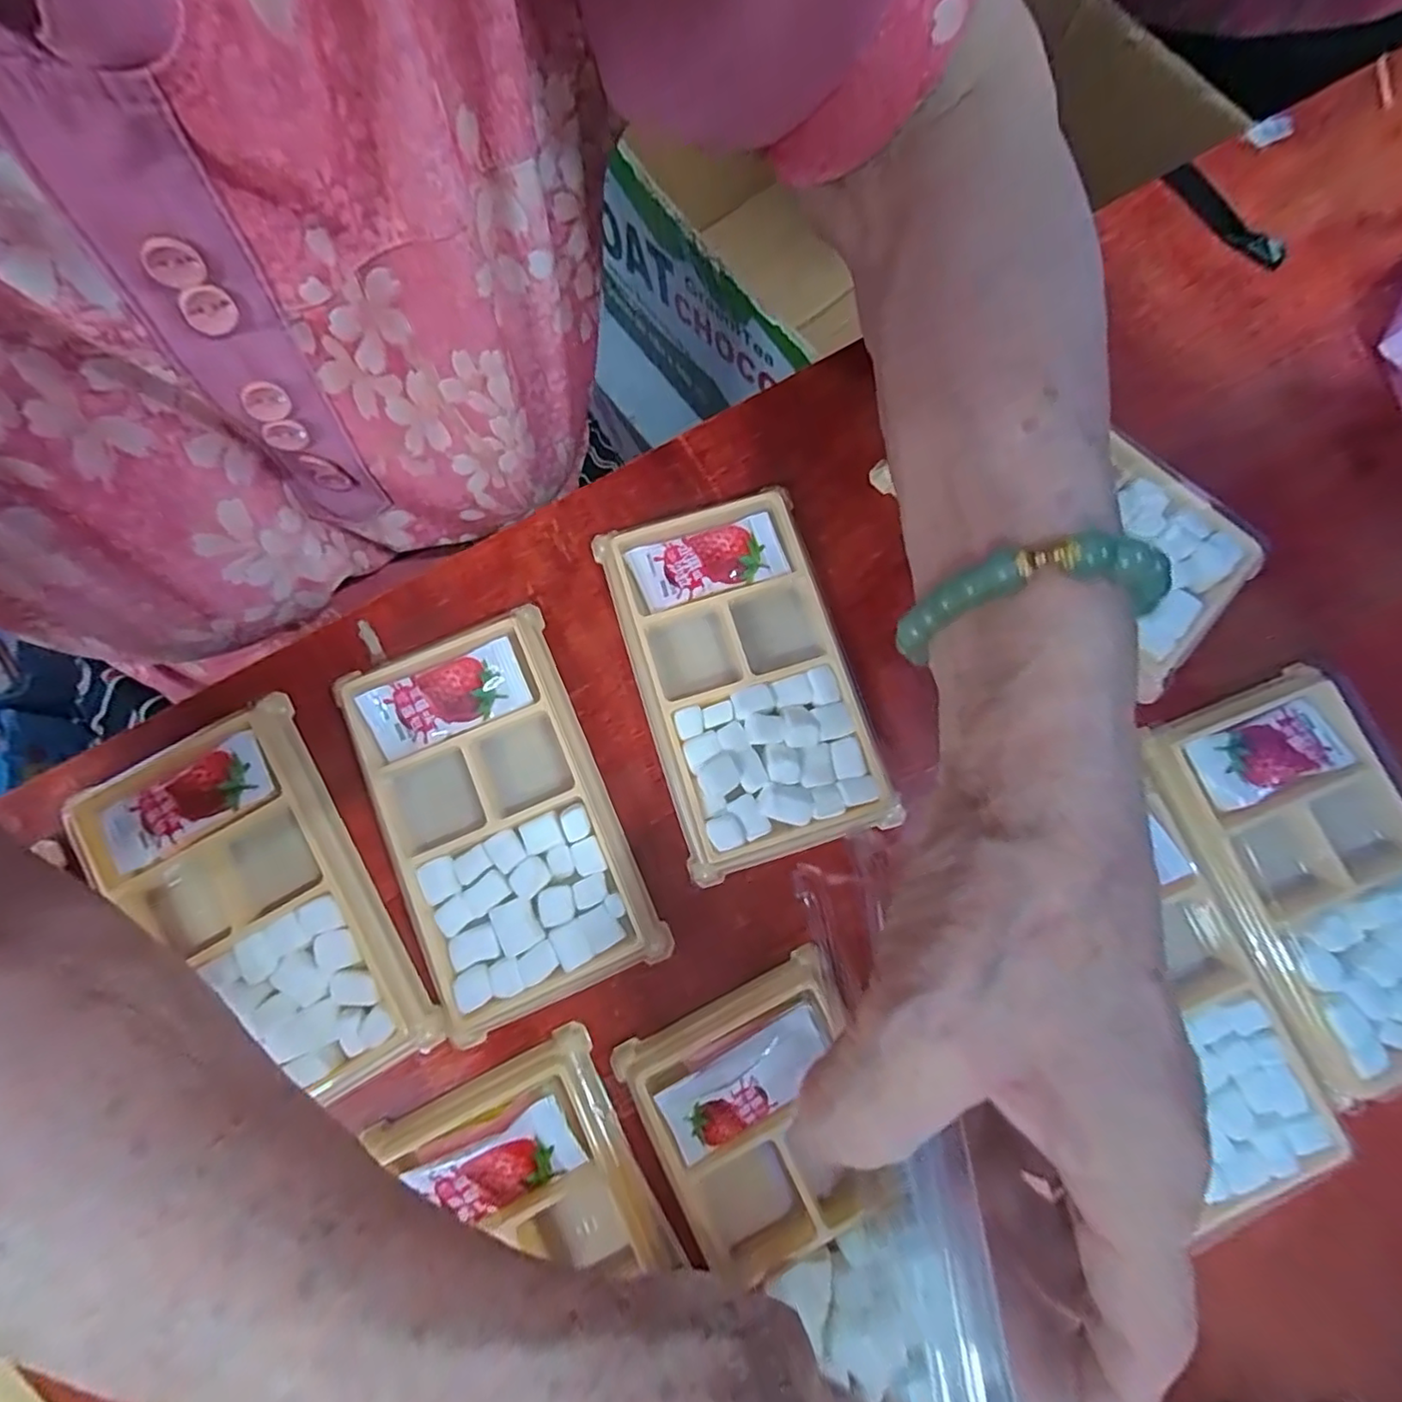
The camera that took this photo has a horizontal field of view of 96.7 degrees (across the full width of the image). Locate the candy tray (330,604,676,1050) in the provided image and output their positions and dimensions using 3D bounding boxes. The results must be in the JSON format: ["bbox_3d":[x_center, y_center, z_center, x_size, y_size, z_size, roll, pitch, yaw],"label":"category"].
[{"bbox_3d":[-0.073,0.040,0.221,0.075,0.012,0.132,-23,79,-5],"label":"candy tray"}]

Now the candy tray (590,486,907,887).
[{"bbox_3d":[0.016,-0.009,0.233,0.074,0.013,0.131,-17,79,-4],"label":"candy tray"}]

